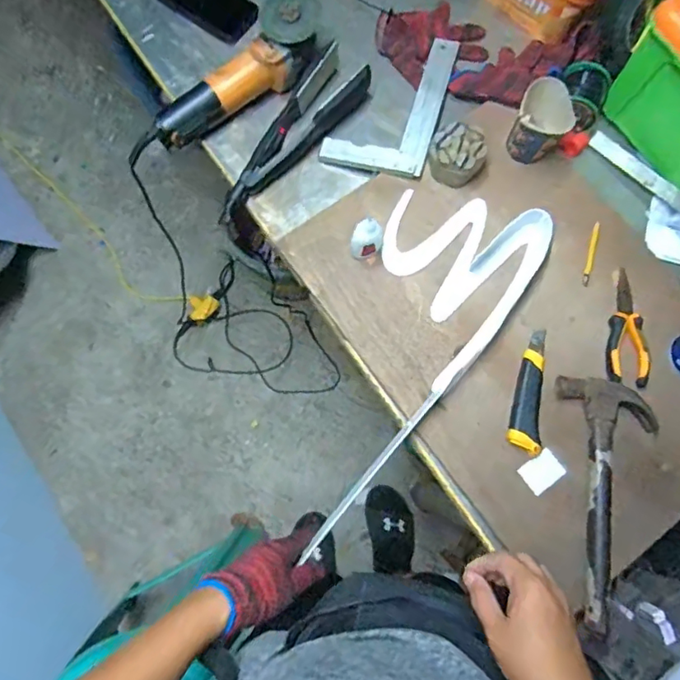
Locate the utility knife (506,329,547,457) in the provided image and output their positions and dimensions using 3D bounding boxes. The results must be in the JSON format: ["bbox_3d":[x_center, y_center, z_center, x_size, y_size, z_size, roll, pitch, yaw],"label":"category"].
[{"bbox_3d":[0.248,0.063,0.695,0.042,0.018,0.162,12,77,3],"label":"utility knife"}]

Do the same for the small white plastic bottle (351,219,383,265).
[{"bbox_3d":[0.037,-0.137,0.712,0.039,0.073,0.046,14,78,3],"label":"small white plastic bottle"}]

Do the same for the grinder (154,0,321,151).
[{"bbox_3d":[-0.140,-0.375,0.769,0.282,0.091,0.079,-40,80,-8],"label":"grinder"}]

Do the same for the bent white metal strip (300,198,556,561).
[{"bbox_3d":[0.099,-0.003,0.690,0.204,0.048,0.451,26,75,6],"label":"bent white metal strip"}]

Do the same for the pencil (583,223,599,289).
[{"bbox_3d":[0.351,-0.120,0.752,0.009,0.012,0.099,17,78,4],"label":"pencil"}]

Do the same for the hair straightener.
[{"bbox_3d":[-0.079,-0.296,0.772,0.076,0.050,0.297,42,81,9],"label":"hair straightener"}]

